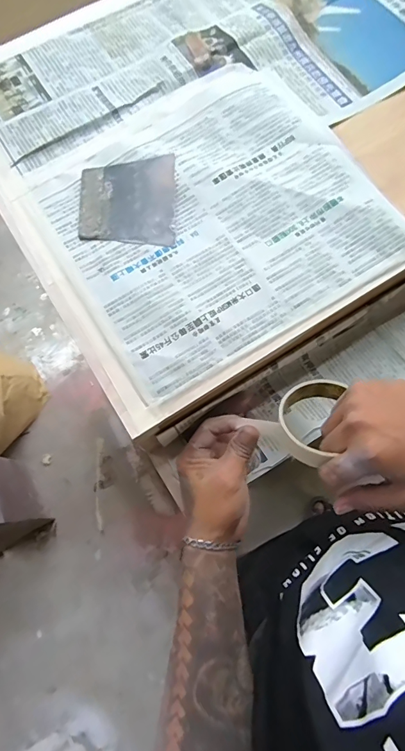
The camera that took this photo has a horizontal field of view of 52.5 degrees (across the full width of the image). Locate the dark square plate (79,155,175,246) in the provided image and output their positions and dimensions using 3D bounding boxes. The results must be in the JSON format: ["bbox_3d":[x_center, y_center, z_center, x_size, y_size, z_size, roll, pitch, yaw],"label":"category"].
[{"bbox_3d":[-0.079,-0.185,0.436,0.098,0.007,0.102,0,73,1],"label":"dark square plate"}]

